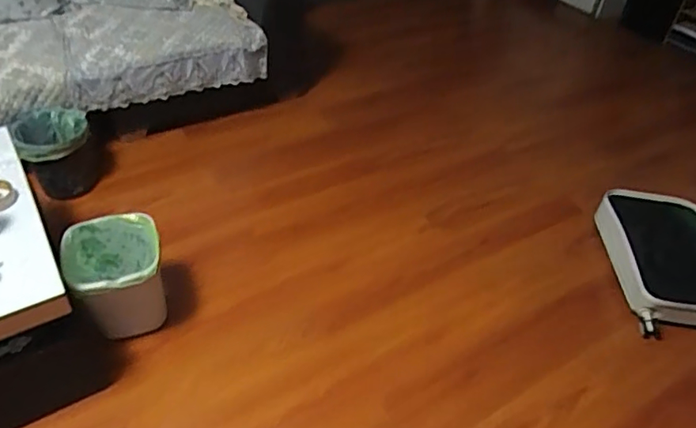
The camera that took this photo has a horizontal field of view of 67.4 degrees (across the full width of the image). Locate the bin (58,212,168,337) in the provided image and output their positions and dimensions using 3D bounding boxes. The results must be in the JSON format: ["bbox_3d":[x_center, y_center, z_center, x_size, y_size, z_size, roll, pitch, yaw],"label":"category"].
[{"bbox_3d":[-0.646,0.182,1.499,0.248,0.265,0.259,-17,48,-22],"label":"bin"}]

